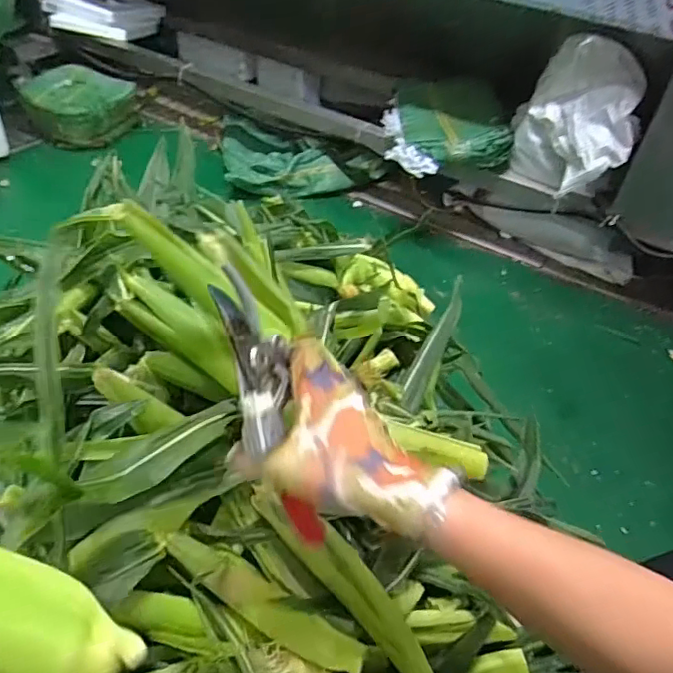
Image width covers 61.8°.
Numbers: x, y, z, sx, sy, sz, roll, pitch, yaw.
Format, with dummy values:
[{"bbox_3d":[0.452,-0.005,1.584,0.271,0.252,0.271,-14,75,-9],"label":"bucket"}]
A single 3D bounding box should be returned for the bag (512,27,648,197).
[{"bbox_3d":[0.507,-0.472,1.232,0.078,0.322,0.280,-18,49,-24],"label":"bag"}]

